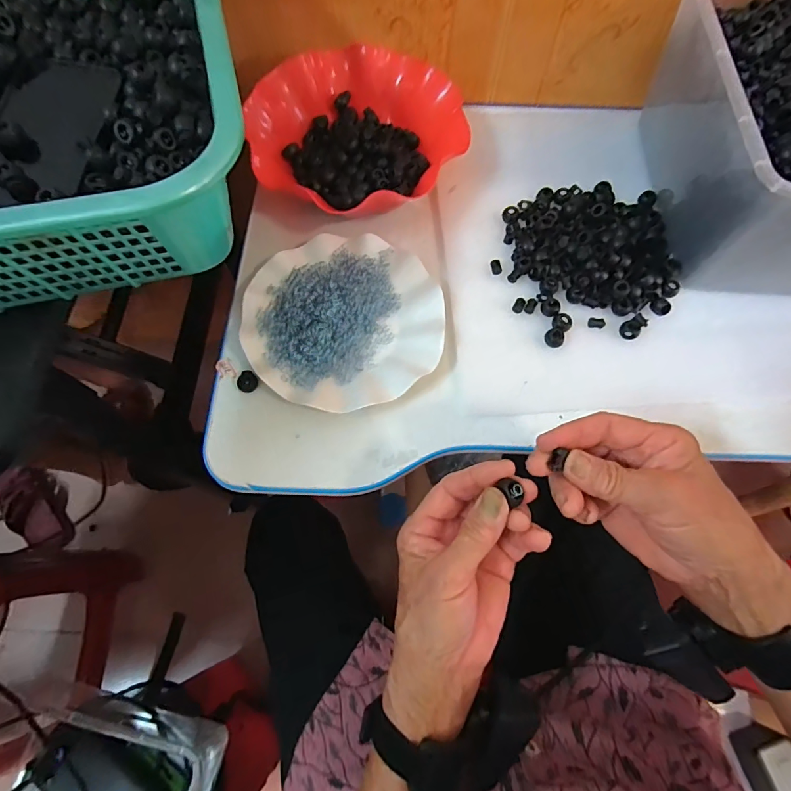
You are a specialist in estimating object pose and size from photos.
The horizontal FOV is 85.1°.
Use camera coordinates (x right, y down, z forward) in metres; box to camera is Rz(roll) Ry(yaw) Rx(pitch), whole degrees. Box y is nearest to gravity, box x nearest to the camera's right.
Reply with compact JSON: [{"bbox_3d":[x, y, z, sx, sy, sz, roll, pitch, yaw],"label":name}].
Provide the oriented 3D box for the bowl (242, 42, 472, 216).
[{"bbox_3d":[-0.039,-0.281,0.463,0.207,0.049,0.227,34,72,12],"label":"bowl"}]

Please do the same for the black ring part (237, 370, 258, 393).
[{"bbox_3d":[-0.135,-0.013,0.391,0.017,0.004,0.018,39,73,13],"label":"black ring part"}]

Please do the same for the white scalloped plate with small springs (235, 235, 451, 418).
[{"bbox_3d":[-0.048,-0.072,0.404,0.178,0.025,0.175,0,68,-1],"label":"white scalloped plate with small springs"}]

